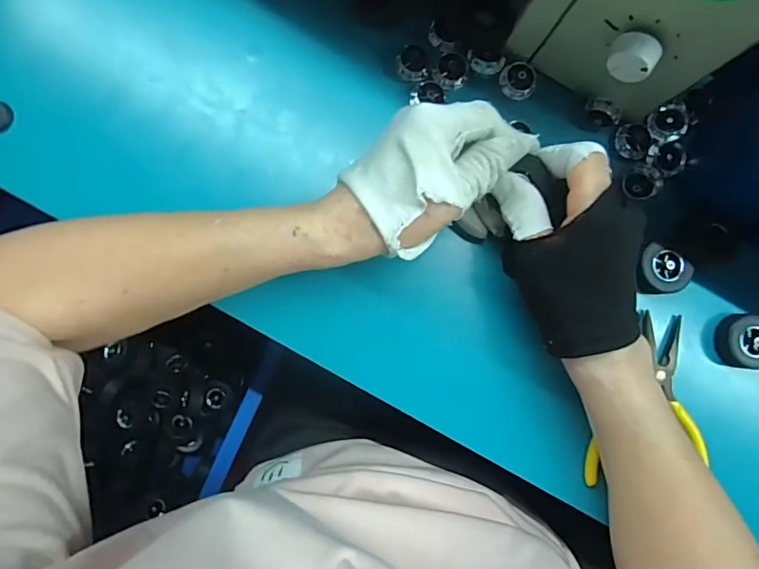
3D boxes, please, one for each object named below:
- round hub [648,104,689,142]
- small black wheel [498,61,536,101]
[{"bbox_3d":[0.201,-0.112,0.336,0.027,0.008,0.024,-20,90,-5],"label":"round hub"},{"bbox_3d":[0.095,-0.139,0.334,0.021,0.012,0.024,-44,93,-5],"label":"small black wheel"}]

